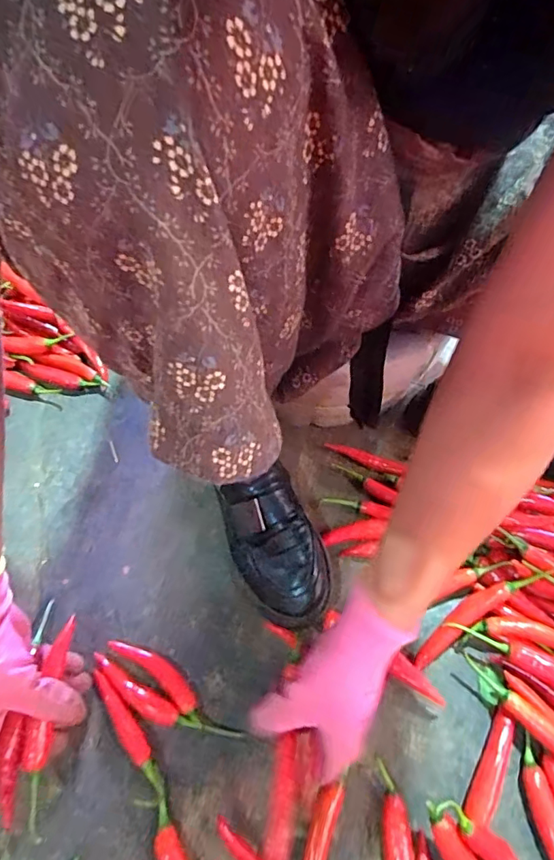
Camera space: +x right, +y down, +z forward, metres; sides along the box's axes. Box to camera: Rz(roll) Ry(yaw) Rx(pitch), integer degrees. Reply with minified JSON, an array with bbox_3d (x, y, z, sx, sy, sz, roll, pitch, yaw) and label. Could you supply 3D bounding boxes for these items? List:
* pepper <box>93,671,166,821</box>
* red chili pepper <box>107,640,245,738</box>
[{"bbox_3d":[-0.118,0.255,0.424,0.018,0.020,0.126,-31,63,-19],"label":"pepper"},{"bbox_3d":[-0.092,0.225,0.446,0.140,0.016,0.025,35,63,19],"label":"red chili pepper"}]

